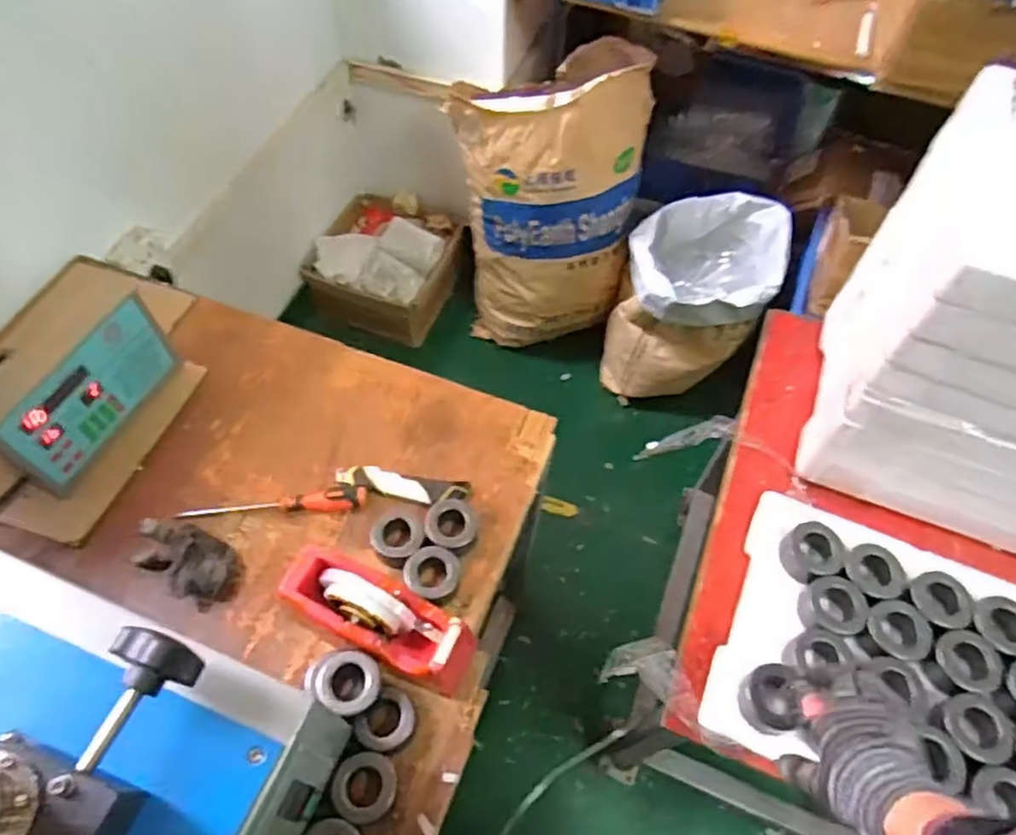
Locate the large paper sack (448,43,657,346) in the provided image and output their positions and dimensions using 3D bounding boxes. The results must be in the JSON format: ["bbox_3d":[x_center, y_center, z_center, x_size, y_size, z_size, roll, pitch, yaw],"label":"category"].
[{"bbox_3d":[0.086,-0.481,1.546,0.403,0.590,0.309,6,57,0],"label":"large paper sack"}]

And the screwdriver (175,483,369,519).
[{"bbox_3d":[-0.283,0.100,0.821,0.219,0.029,0.035,-2,58,-5],"label":"screwdriver"}]

